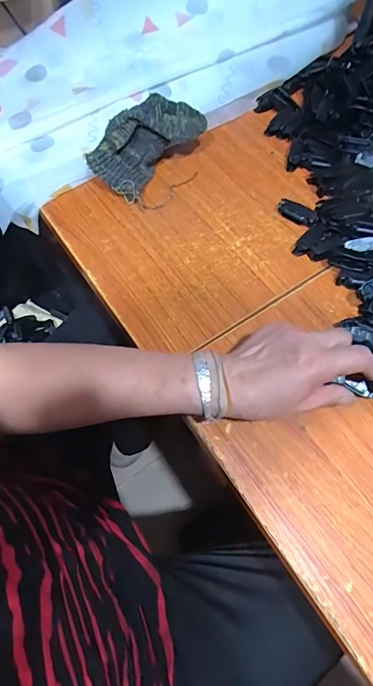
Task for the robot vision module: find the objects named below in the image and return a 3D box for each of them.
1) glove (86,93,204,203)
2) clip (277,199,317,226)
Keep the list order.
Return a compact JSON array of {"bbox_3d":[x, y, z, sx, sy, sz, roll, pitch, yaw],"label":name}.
[{"bbox_3d":[-0.047,-0.250,0.489,0.067,0.076,0.145,40,72,18],"label":"glove"},{"bbox_3d":[0.136,-0.159,0.478,0.051,0.016,0.023,37,71,17],"label":"clip"}]

